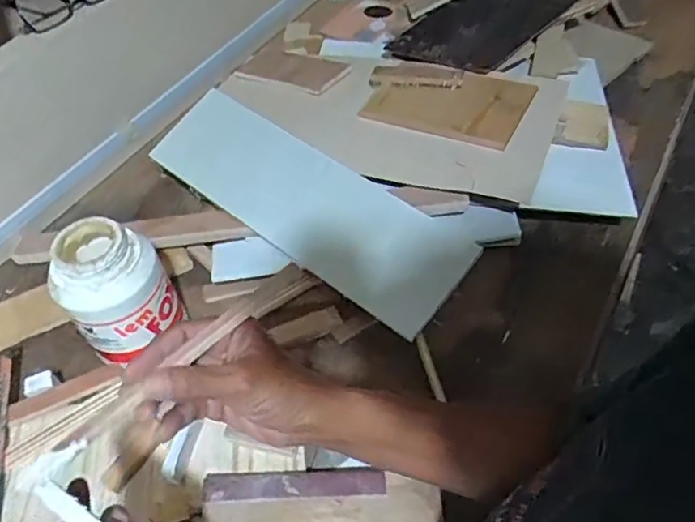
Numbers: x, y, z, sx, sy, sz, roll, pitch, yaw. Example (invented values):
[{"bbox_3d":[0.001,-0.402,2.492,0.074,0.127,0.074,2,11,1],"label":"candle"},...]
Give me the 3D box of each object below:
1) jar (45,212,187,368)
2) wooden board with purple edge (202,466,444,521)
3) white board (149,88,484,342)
[{"bbox_3d":[-0.221,0.026,0.564,0.091,0.145,0.098,-2,52,3],"label":"jar"},{"bbox_3d":[-0.020,0.207,0.491,0.192,0.035,0.055,-2,52,3],"label":"wooden board with purple edge"},{"bbox_3d":[-0.049,-0.066,0.640,0.375,0.019,0.119,33,78,19],"label":"white board"}]

